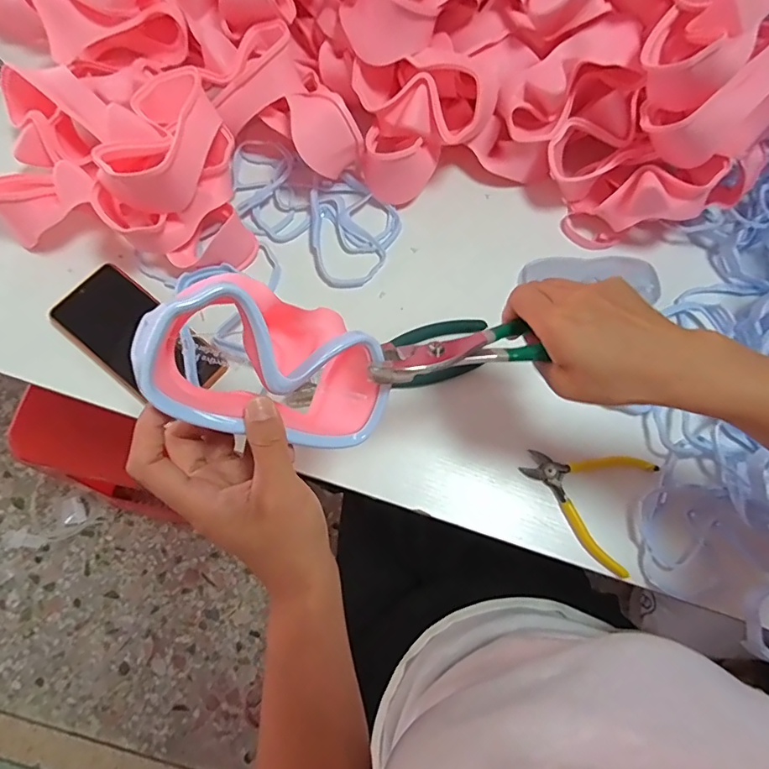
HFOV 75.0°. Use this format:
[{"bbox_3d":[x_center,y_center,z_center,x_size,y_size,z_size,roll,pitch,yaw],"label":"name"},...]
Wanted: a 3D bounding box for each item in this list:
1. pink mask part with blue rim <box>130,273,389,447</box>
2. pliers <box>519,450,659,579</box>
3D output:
[{"bbox_3d":[-0.068,-0.008,0.299,0.150,0.046,0.092,14,96,-33],"label":"pink mask part with blue rim"},{"bbox_3d":[0.179,0.103,0.455,0.113,0.010,0.104,20,72,3],"label":"pliers"}]

